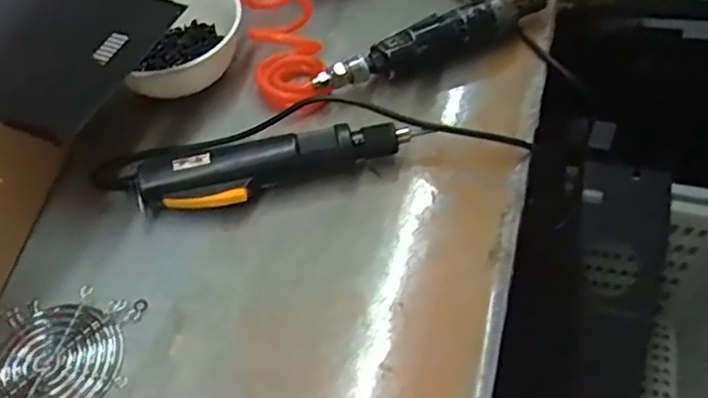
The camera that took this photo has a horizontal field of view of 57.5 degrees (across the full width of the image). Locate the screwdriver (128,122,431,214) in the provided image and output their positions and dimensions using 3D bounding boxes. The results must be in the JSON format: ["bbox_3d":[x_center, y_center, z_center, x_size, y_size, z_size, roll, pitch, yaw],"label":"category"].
[{"bbox_3d":[-0.065,-0.024,0.531,0.249,0.044,0.048,-10,54,-2],"label":"screwdriver"}]

